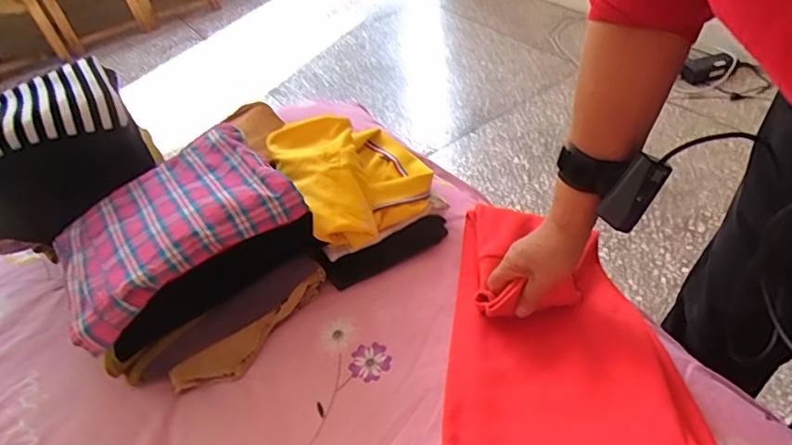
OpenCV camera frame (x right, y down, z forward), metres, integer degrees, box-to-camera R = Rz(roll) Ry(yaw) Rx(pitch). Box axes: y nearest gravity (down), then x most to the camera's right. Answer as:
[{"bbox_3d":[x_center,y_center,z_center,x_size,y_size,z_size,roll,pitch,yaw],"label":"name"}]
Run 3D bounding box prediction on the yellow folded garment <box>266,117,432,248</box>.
[{"bbox_3d":[-0.056,-0.072,0.701,0.180,0.083,0.219,-25,46,-14],"label":"yellow folded garment"}]

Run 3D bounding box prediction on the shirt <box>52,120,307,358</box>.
[{"bbox_3d":[-0.259,-0.008,0.593,0.261,0.065,0.187,-32,48,-21],"label":"shirt"}]

